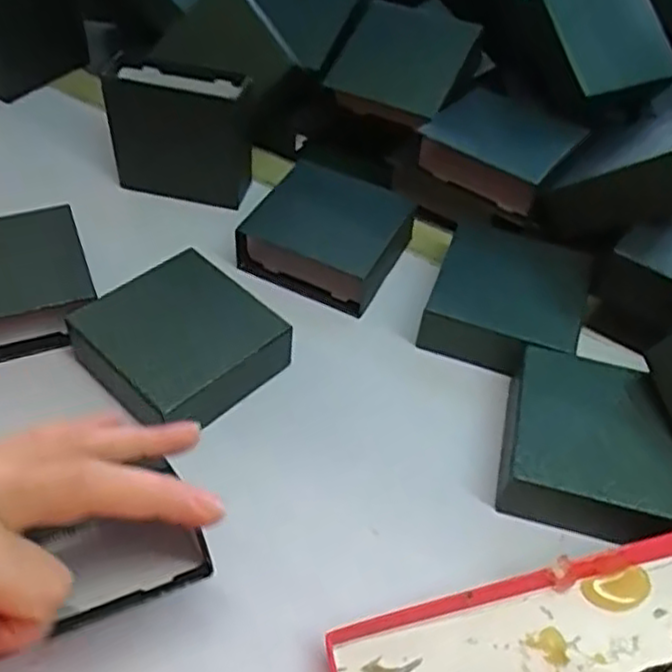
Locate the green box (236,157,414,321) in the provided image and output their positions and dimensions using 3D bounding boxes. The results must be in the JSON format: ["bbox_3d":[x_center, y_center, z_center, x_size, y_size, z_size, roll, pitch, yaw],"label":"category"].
[{"bbox_3d":[-0.007,-0.069,0.485,0.092,0.033,0.090,23,51,15],"label":"green box"}]

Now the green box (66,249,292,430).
[{"bbox_3d":[-0.088,0.006,0.406,0.092,0.035,0.098,35,55,23],"label":"green box"}]

